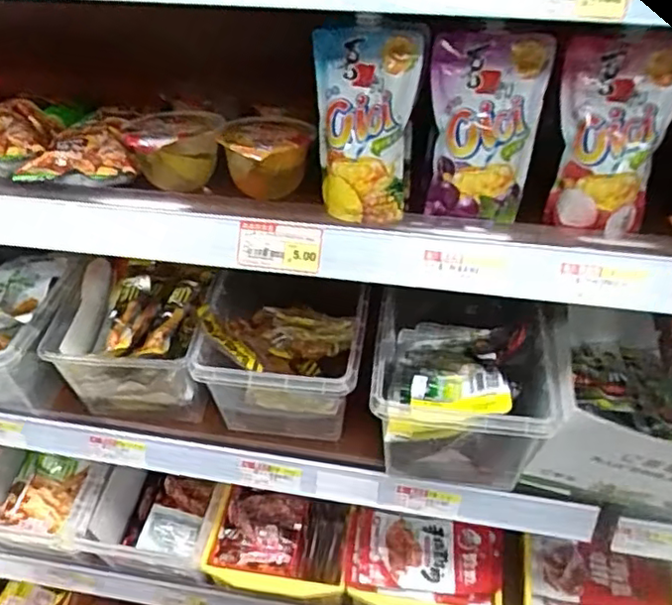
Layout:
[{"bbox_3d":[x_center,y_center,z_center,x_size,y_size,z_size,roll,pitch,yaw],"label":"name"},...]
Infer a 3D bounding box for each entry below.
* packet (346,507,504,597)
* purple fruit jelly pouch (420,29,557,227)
[{"bbox_3d":[0.107,0.304,0.787,0.184,0.021,0.094,5,34,5],"label":"packet"},{"bbox_3d":[0.117,-0.137,0.521,0.085,0.139,0.045,7,34,10],"label":"purple fruit jelly pouch"}]

